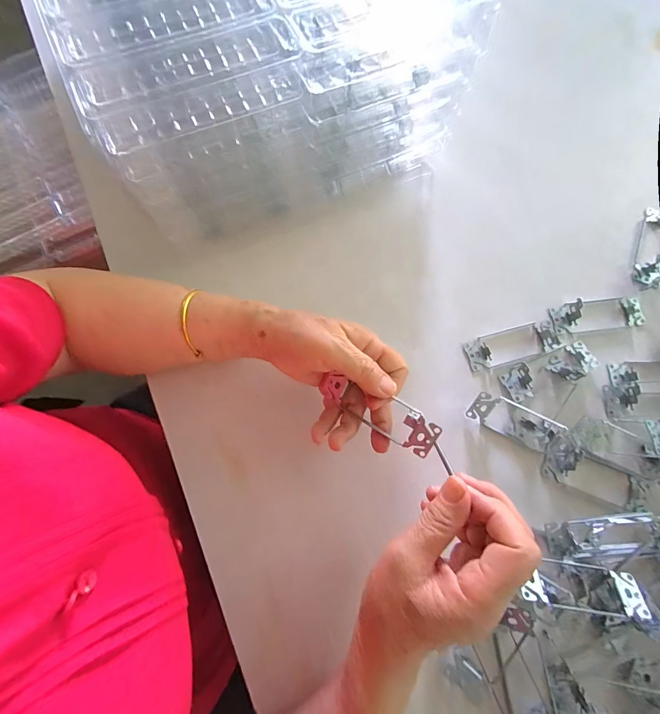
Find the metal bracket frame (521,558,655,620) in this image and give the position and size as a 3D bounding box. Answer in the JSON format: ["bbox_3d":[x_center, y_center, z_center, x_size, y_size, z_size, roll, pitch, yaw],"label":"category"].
[{"bbox_3d":[0.218,0.207,0.306,0.109,0.025,0.040,8,43,0],"label":"metal bracket frame"}]

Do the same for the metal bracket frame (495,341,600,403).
[{"bbox_3d":[0.239,0.013,0.367,0.105,0.020,0.035,-21,76,-6],"label":"metal bracket frame"}]

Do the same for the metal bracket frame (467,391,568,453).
[{"bbox_3d":[0.190,0.063,0.351,0.090,0.026,0.035,26,76,6],"label":"metal bracket frame"}]

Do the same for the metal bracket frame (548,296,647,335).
[{"bbox_3d":[0.306,-0.050,0.384,0.106,0.022,0.037,-8,75,-3],"label":"metal bracket frame"}]

